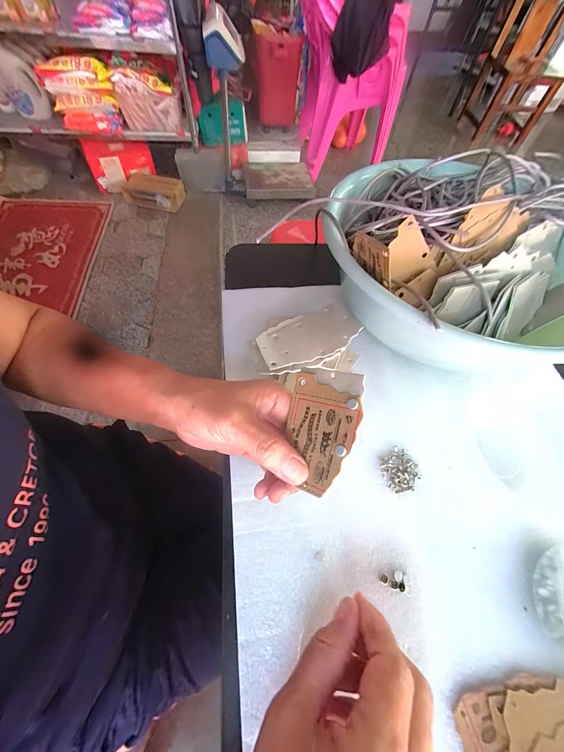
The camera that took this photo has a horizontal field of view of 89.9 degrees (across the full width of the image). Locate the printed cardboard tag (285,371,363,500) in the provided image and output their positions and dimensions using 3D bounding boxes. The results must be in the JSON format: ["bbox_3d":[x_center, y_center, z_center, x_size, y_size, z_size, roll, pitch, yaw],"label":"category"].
[{"bbox_3d":[0.023,0.039,0.195,0.053,0.004,0.074,13,84,40],"label":"printed cardboard tag"}]

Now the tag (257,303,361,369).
[{"bbox_3d":[0.028,-0.041,0.292,0.101,0.006,0.060,-25,56,-12],"label":"tag"}]

